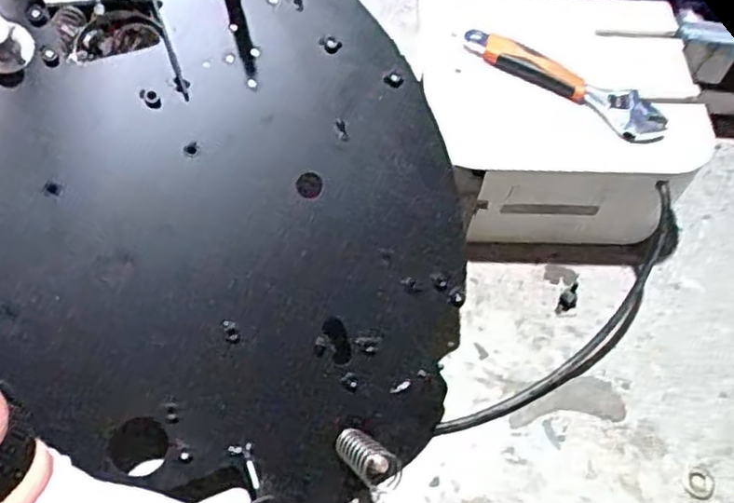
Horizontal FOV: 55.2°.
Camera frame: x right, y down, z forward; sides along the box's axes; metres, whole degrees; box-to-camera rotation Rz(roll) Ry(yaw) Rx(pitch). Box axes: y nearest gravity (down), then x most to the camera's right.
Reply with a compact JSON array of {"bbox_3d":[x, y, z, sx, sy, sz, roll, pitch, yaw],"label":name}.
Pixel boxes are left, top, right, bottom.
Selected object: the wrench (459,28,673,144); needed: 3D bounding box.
[{"bbox_3d":[0.174,-0.152,0.620,0.187,0.020,0.045,38,63,19],"label":"wrench"}]

